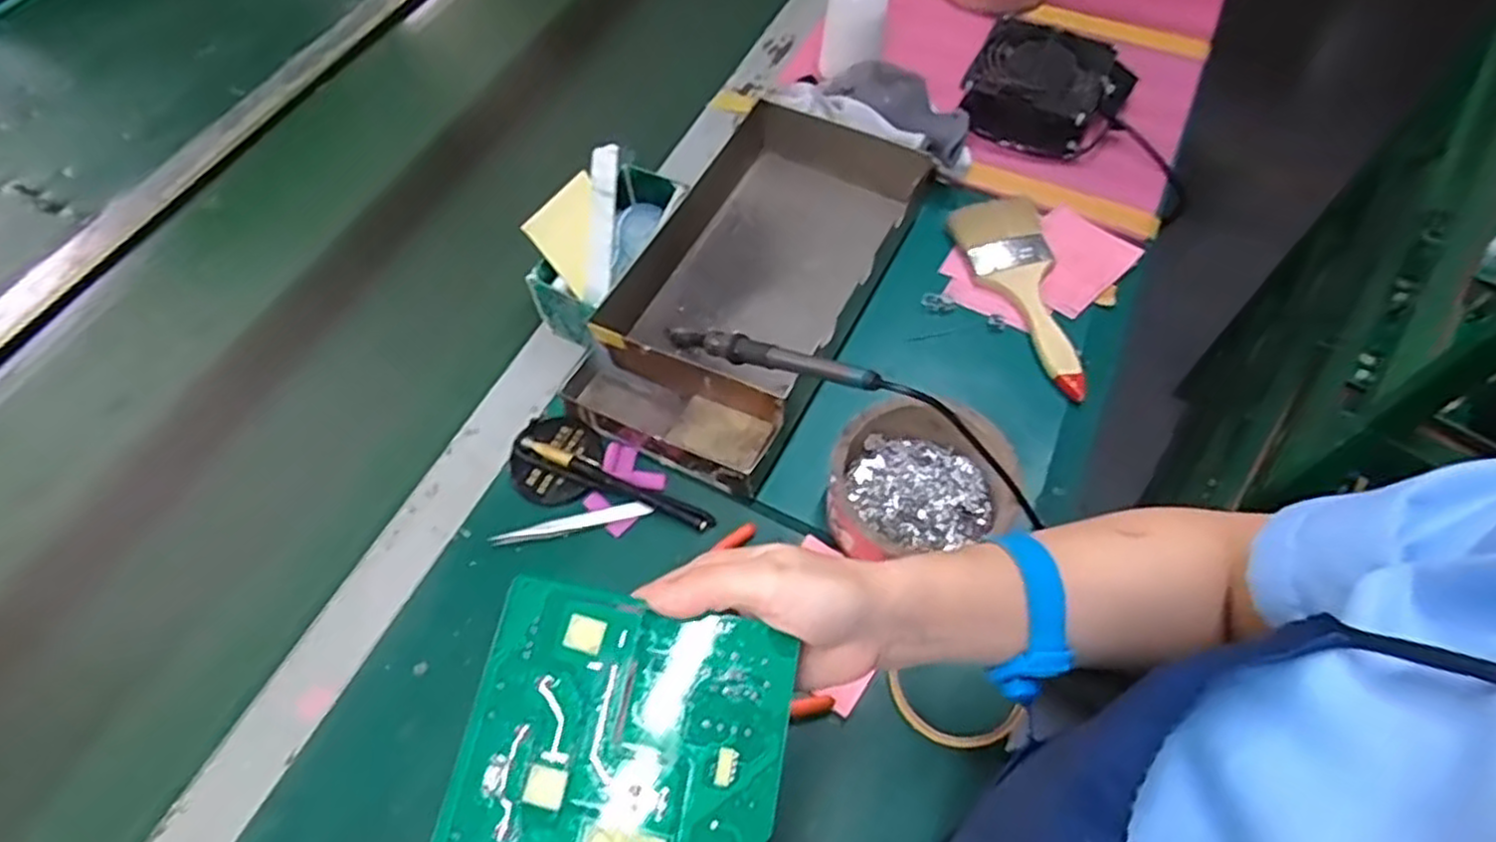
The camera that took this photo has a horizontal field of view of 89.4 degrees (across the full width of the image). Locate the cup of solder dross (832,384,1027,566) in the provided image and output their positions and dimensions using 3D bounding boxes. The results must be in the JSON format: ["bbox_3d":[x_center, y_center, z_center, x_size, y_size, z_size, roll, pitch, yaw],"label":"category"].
[{"bbox_3d":[0.114,0.046,0.522,0.123,0.055,0.116,-1,60,1],"label":"cup of solder dross"}]

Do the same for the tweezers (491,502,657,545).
[{"bbox_3d":[-0.126,0.074,0.545,0.114,0.005,0.012,-12,61,-5],"label":"tweezers"}]

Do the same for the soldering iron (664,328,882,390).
[{"bbox_3d":[0.009,-0.048,0.538,0.209,0.015,0.023,18,58,44],"label":"soldering iron"}]

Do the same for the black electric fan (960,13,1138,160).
[{"bbox_3d":[0.280,-0.309,0.716,0.141,0.052,0.134,27,64,16],"label":"black electric fan"}]

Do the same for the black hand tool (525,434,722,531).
[{"bbox_3d":[-0.095,0.044,0.548,0.150,0.015,0.014,21,63,13],"label":"black hand tool"}]

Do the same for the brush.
[{"bbox_3d":[0.237,-0.108,0.622,0.073,0.019,0.196,-13,61,-6],"label":"brush"}]

